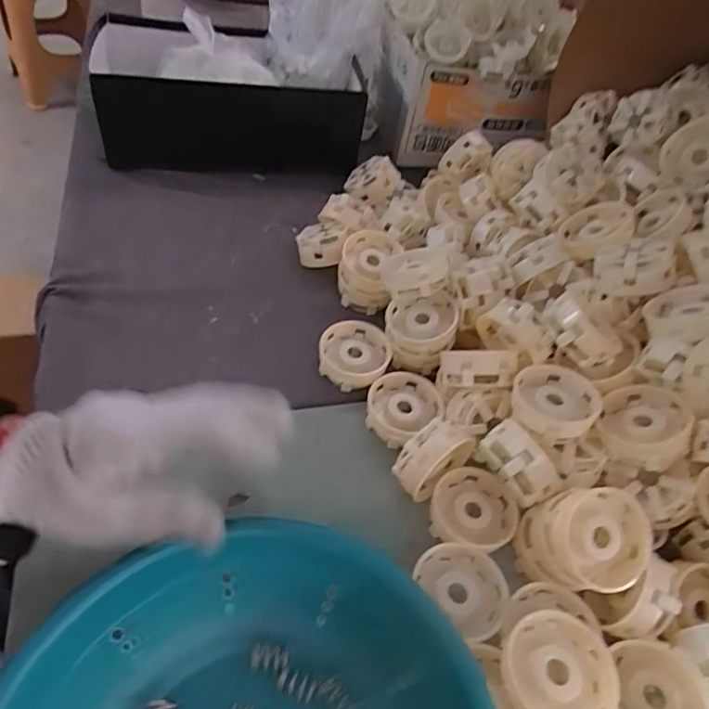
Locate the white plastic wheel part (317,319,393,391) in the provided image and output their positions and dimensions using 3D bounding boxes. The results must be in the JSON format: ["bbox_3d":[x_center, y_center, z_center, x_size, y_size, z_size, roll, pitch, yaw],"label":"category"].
[{"bbox_3d":[0.000,0.002,0.528,0.066,0.032,0.064,11,49,-2],"label":"white plastic wheel part"}]

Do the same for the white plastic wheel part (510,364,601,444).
[{"bbox_3d":[0.163,0.038,0.447,0.066,0.029,0.066,5,50,-6],"label":"white plastic wheel part"}]

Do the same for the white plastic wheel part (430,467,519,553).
[{"bbox_3d":[0.097,0.127,0.439,0.066,0.027,0.069,5,50,-6],"label":"white plastic wheel part"}]

